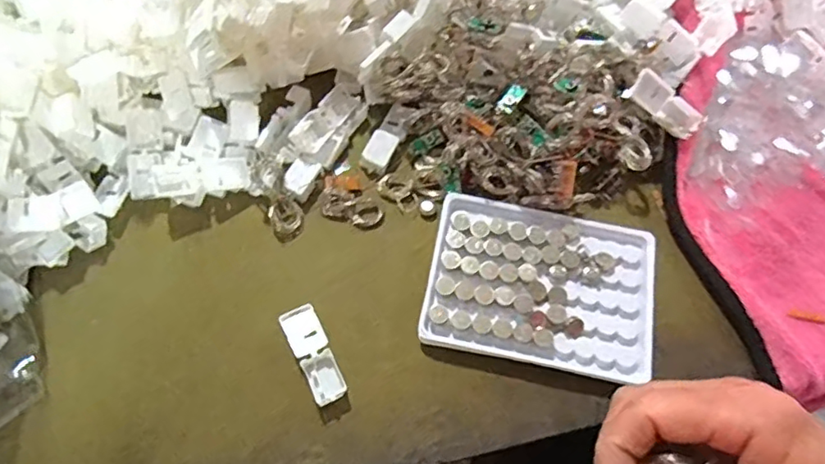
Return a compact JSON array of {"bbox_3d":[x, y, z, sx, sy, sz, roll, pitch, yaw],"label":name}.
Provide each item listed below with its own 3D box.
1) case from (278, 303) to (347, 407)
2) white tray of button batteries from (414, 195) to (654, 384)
[{"bbox_3d":[-0.054,0.067,0.315,0.020,0.009,0.055,-26,69,-14],"label":"case"},{"bbox_3d":[0.076,0.029,0.331,0.130,0.011,0.093,12,73,2],"label":"white tray of button batteries"}]

